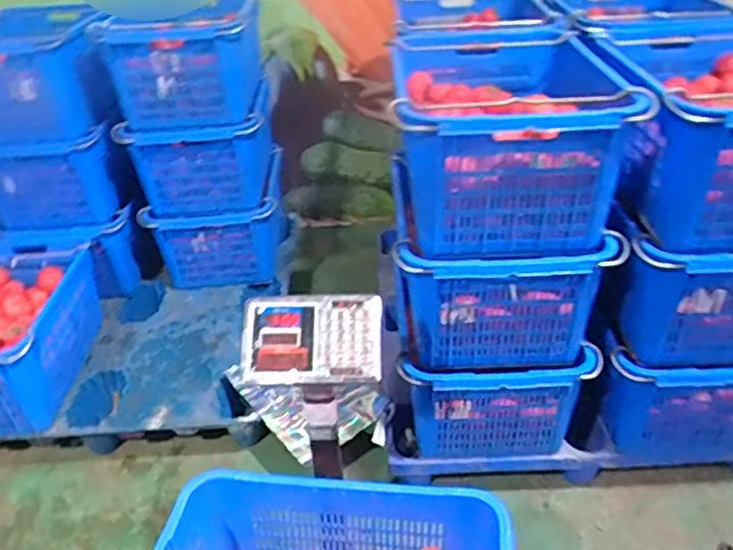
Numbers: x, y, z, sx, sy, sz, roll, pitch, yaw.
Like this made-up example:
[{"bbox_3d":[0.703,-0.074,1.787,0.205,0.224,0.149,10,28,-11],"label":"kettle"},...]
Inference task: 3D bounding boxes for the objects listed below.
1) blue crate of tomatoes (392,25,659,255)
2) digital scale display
[{"bbox_3d":[0.288,-0.314,1.392,0.423,0.347,0.673,1,34,5],"label":"blue crate of tomatoes"},{"bbox_3d":[-0.099,0.127,1.212,0.254,0.065,0.168,2,71,8],"label":"digital scale display"}]

